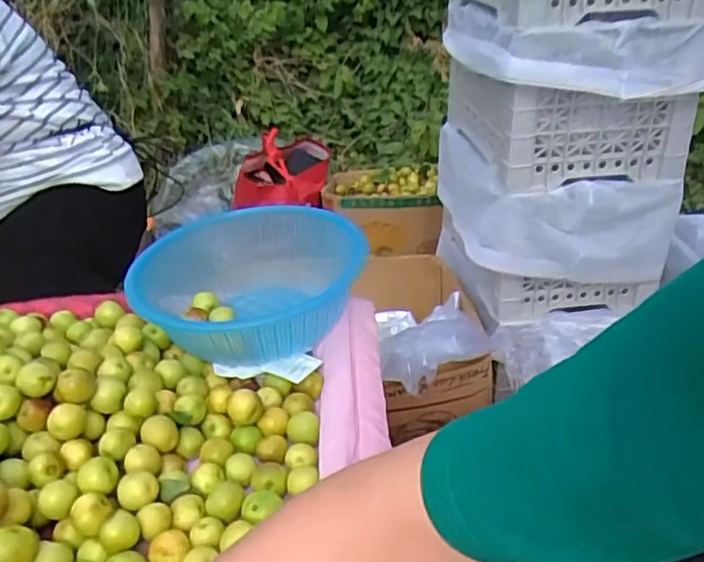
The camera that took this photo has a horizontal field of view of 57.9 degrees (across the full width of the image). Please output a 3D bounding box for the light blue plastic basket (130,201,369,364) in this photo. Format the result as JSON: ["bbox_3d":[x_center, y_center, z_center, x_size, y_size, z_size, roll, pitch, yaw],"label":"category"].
[{"bbox_3d":[-0.117,0.012,0.760,0.261,0.105,0.245,-12,31,-17],"label":"light blue plastic basket"}]

